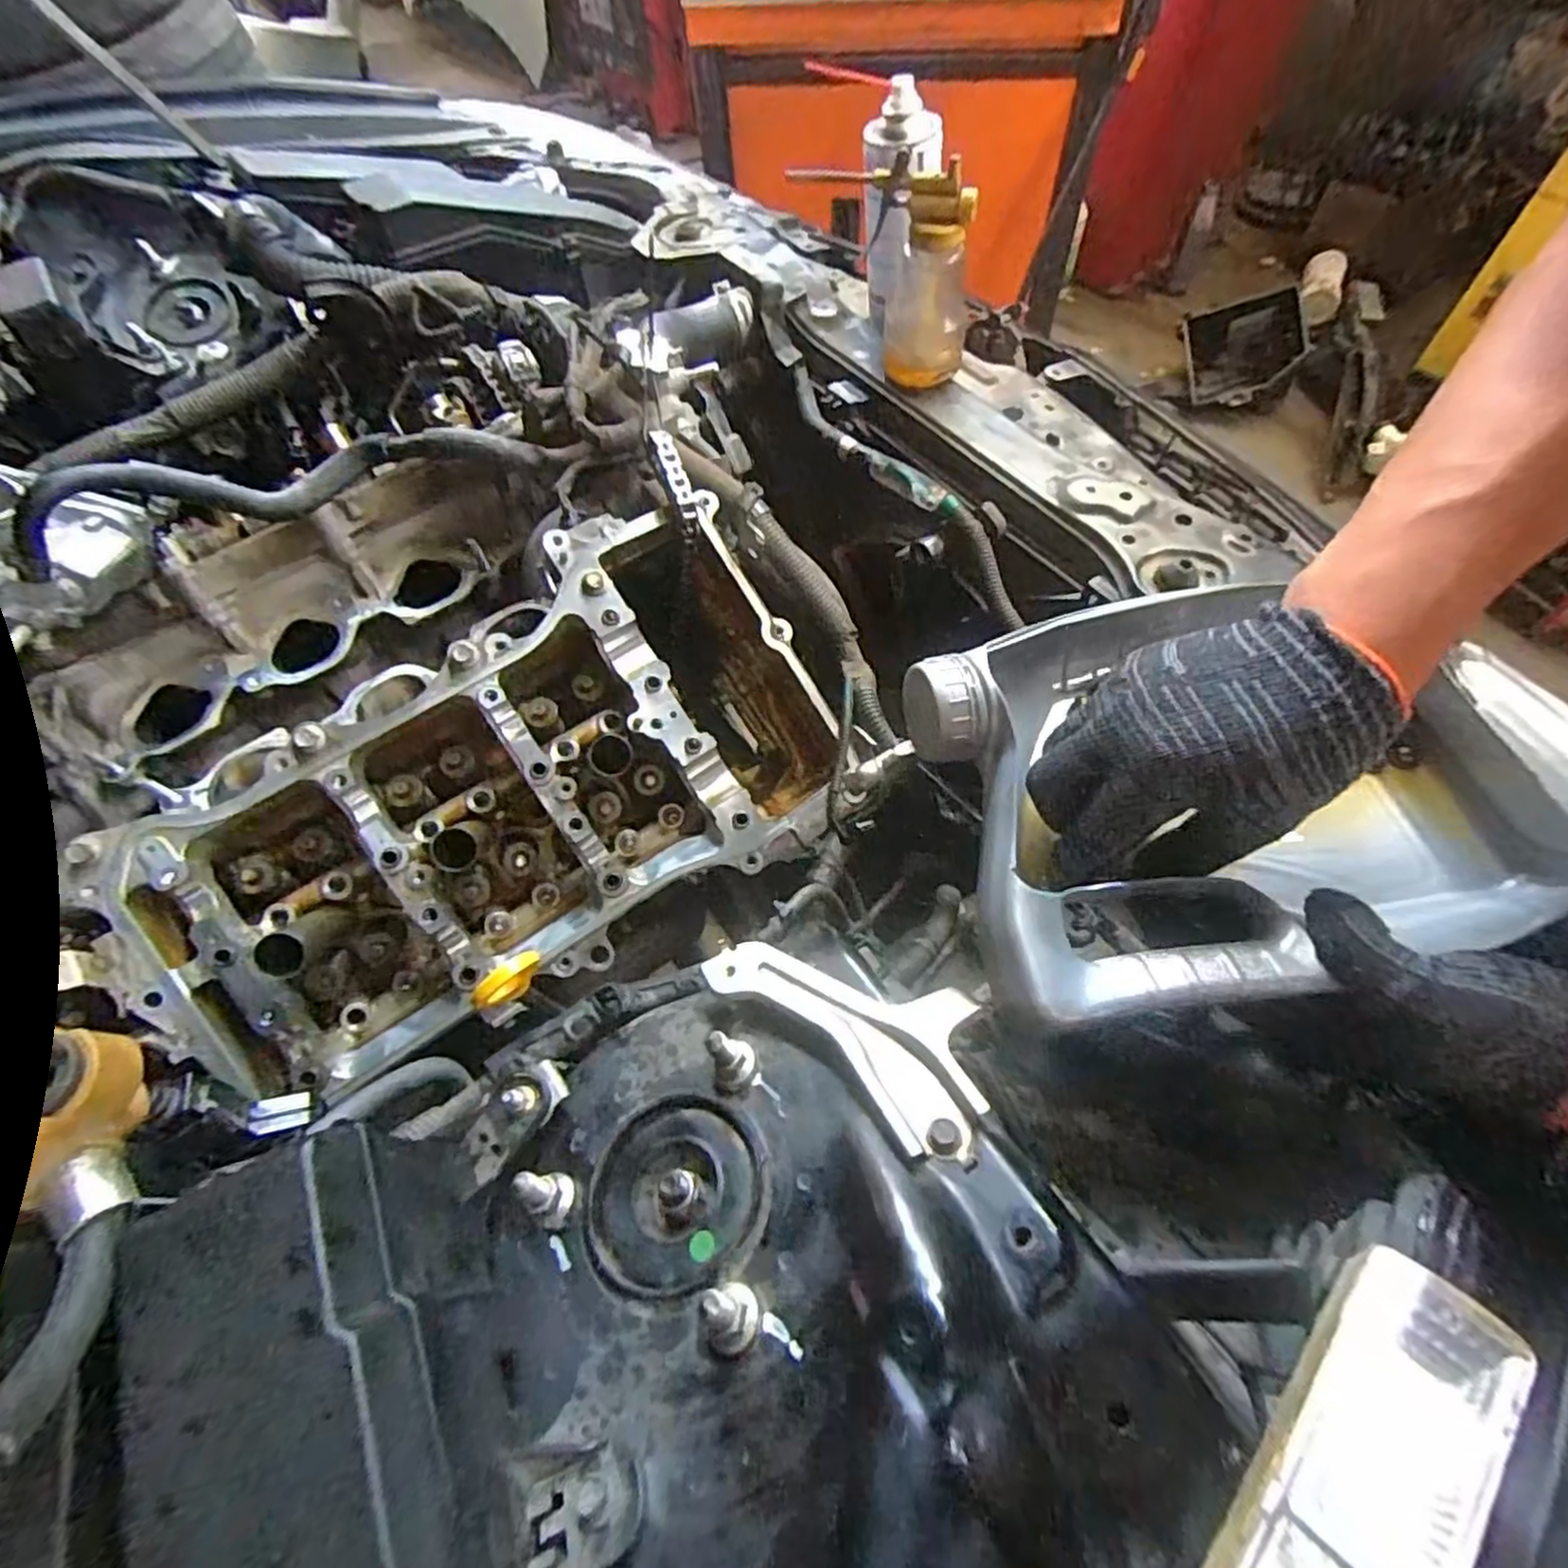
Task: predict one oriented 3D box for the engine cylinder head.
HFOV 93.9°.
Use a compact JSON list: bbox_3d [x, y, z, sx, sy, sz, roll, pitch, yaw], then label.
[{"bbox_3d":[-0.200,0.003,0.523,0.462,0.173,0.276,-29,79,-14],"label":"engine cylinder head"}]

